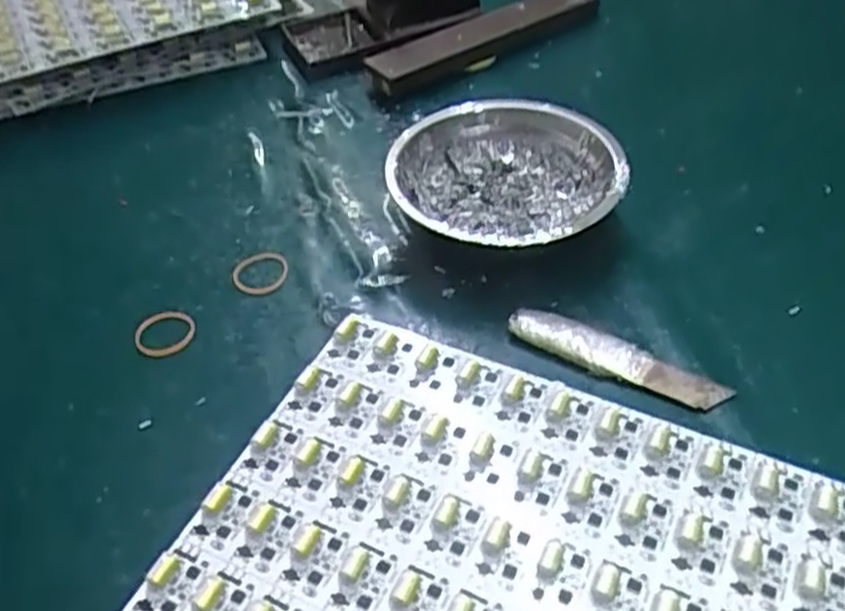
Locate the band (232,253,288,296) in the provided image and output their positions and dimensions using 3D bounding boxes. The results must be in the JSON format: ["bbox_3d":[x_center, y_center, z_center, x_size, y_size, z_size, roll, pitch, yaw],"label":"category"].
[{"bbox_3d":[-0.087,-0.019,0.425,0.028,0.004,0.029,-2,46,2],"label":"band"}]

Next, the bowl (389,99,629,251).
[{"bbox_3d":[0.044,-0.064,0.432,0.119,0.046,0.119,-2,46,2],"label":"bowl"}]

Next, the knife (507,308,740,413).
[{"bbox_3d":[0.091,0.024,0.369,0.103,0.008,0.021,21,51,22],"label":"knife"}]

